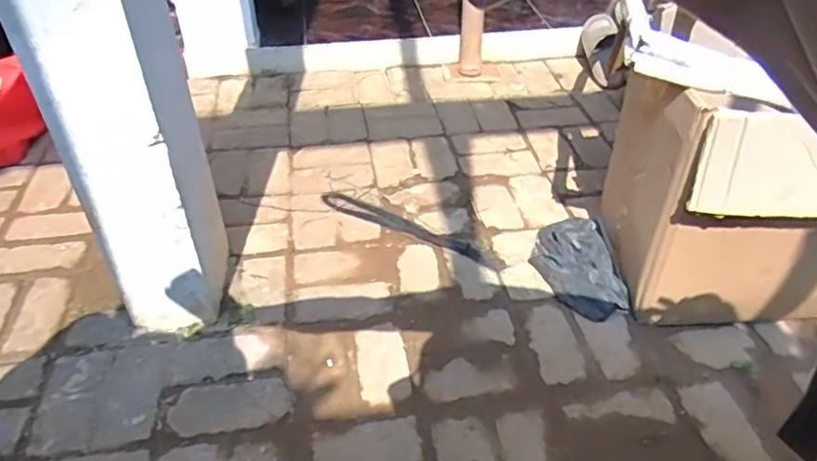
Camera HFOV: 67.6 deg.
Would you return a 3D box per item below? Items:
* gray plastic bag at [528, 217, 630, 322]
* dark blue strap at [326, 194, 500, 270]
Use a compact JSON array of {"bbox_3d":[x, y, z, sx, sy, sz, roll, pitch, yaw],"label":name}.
[{"bbox_3d":[0.346,0.064,1.277,0.163,0.049,0.295,0,40,1],"label":"gray plastic bag"},{"bbox_3d":[-0.013,-0.006,1.398,0.456,0.008,0.056,22,45,24],"label":"dark blue strap"}]

